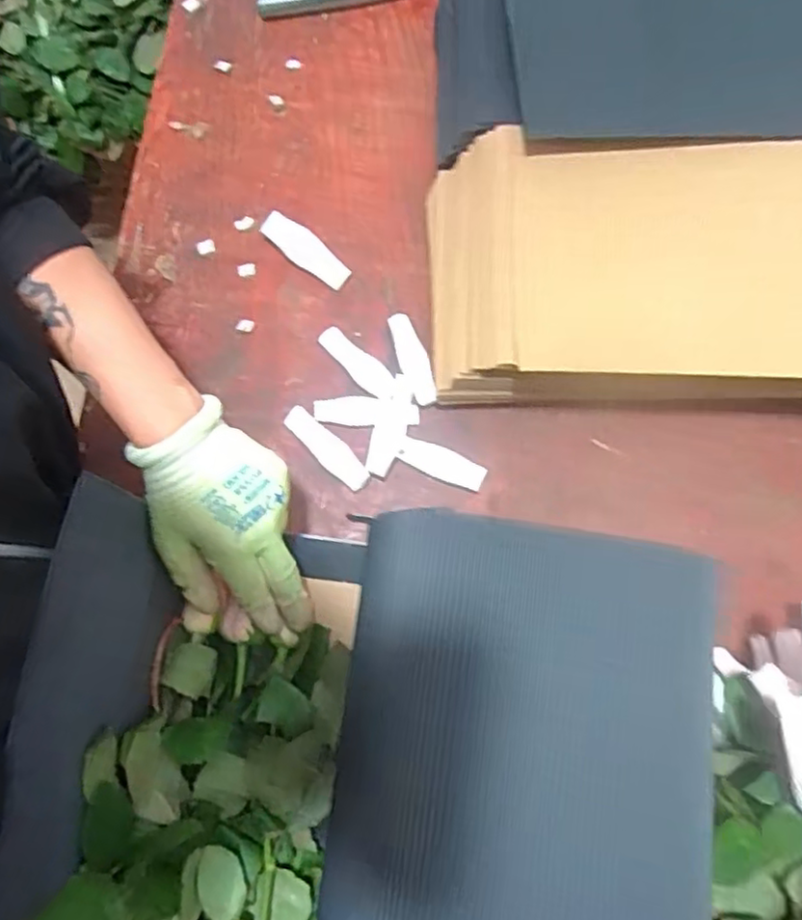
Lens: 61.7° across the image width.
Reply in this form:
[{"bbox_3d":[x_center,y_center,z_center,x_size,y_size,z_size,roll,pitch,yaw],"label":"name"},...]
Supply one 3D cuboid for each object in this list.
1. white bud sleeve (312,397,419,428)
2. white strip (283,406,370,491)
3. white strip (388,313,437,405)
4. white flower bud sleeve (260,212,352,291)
[{"bbox_3d":[-0.030,-0.042,0.586,0.090,0.007,0.024,3,76,1],"label":"white bud sleeve"},{"bbox_3d":[-0.063,-0.012,0.575,0.025,0.008,0.091,-42,80,-9],"label":"white strip"},{"bbox_3d":[0.010,-0.090,0.591,0.024,0.010,0.086,-14,77,-4],"label":"white strip"},{"bbox_3d":[-0.088,-0.193,0.620,0.089,0.016,0.030,41,80,9],"label":"white flower bud sleeve"}]

